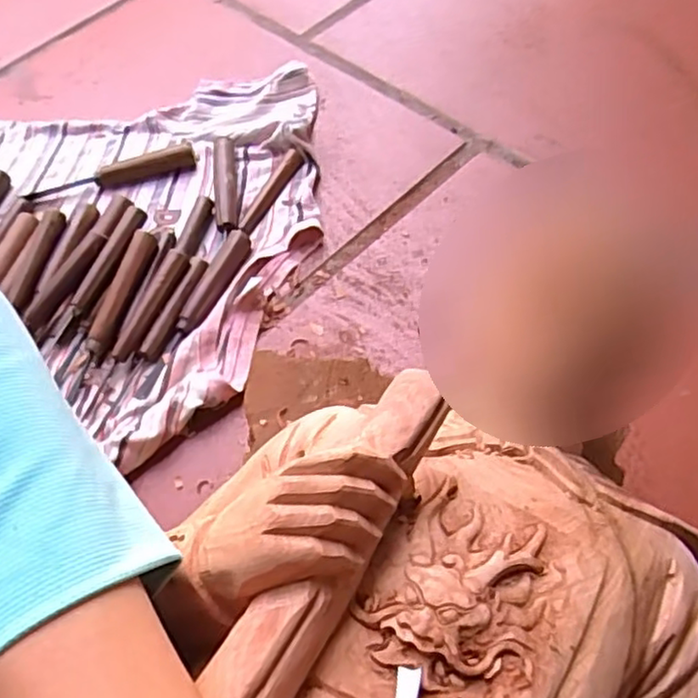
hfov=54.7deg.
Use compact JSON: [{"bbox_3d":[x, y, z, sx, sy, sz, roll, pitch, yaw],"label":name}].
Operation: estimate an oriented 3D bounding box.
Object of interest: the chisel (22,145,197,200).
[{"bbox_3d":[-0.240,-0.180,0.686,0.169,0.020,0.027,-14,58,-5],"label":"chisel"}]

